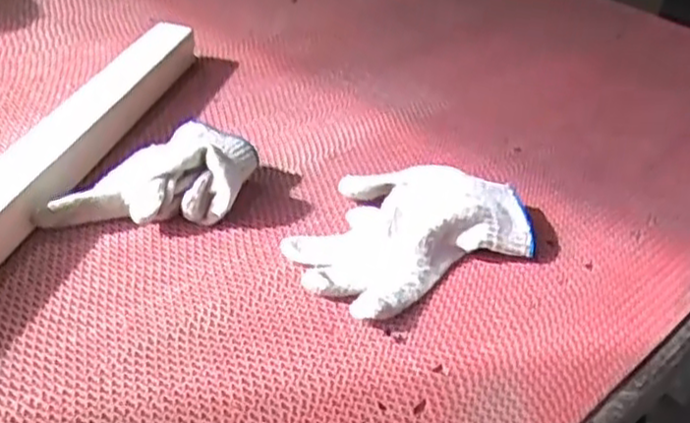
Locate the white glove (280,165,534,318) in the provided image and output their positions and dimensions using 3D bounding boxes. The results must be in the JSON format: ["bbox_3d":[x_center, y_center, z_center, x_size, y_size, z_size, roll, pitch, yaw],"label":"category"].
[{"bbox_3d":[0.042,0.007,0.525,0.170,0.041,0.123,-18,44,-30],"label":"white glove"}]

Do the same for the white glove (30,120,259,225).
[{"bbox_3d":[-0.138,-0.025,0.527,0.152,0.049,0.075,-3,38,-14],"label":"white glove"}]

